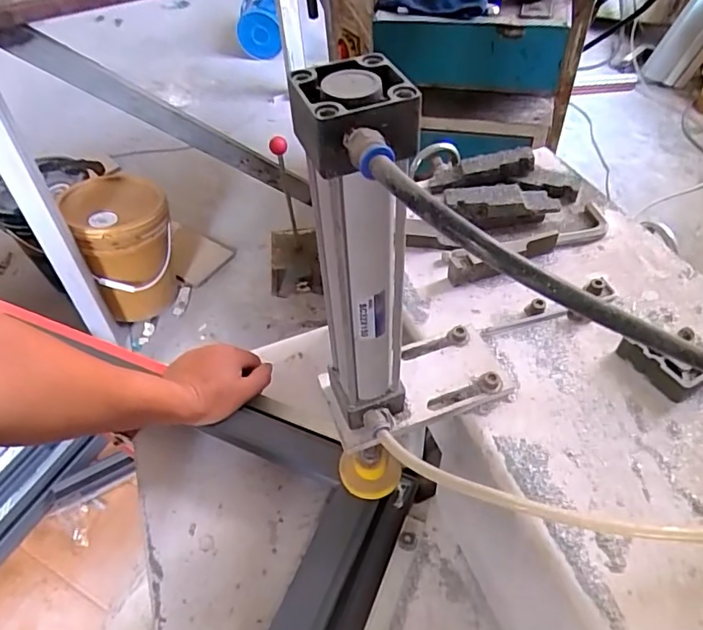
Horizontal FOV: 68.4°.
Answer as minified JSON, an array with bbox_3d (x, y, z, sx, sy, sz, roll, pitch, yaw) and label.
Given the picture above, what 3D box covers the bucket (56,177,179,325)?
[{"bbox_3d":[-0.699,-0.207,1.668,0.285,0.385,0.350,-25,52,-16],"label":"bucket"}]

